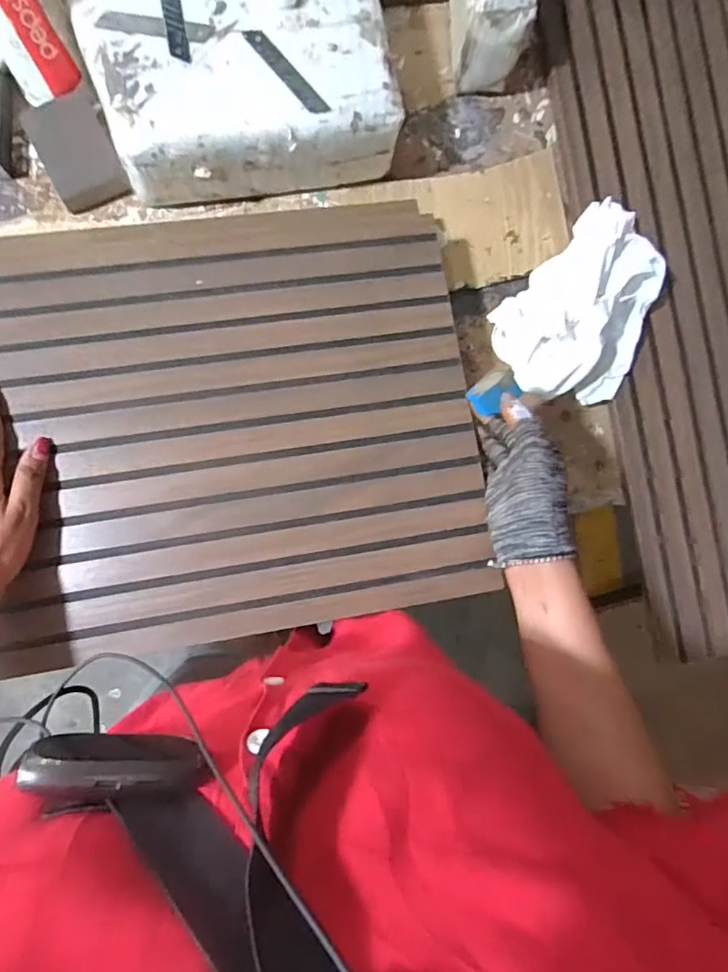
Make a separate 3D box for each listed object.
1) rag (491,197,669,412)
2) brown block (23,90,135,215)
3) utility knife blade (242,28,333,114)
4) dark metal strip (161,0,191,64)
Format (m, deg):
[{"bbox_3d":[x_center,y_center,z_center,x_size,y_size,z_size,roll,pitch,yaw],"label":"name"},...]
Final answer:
[{"bbox_3d":[0.236,-0.180,0.541,0.152,0.063,0.203,43,85,-1],"label":"rag"},{"bbox_3d":[-0.296,-0.347,0.547,0.070,0.020,0.114,-24,91,-7],"label":"brown block"},{"bbox_3d":[-0.071,-0.374,0.474,0.016,0.004,0.097,-43,91,-5],"label":"utility knife blade"},{"bbox_3d":[-0.170,-0.423,0.464,0.017,0.004,0.095,-10,88,-5],"label":"dark metal strip"}]

